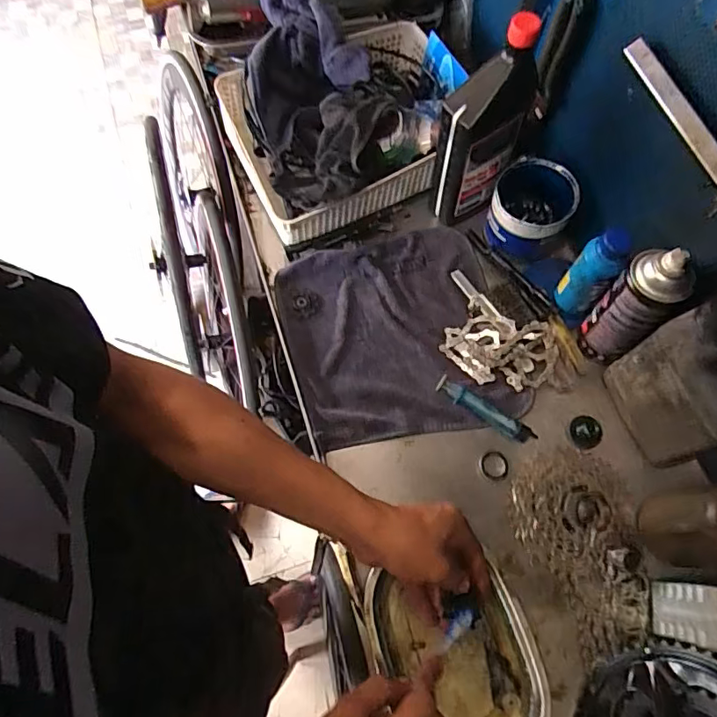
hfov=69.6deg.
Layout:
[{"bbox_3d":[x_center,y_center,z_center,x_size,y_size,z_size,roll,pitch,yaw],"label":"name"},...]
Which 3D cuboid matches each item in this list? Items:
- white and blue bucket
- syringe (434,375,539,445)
[{"bbox_3d":[0.227,-0.193,0.689,0.096,0.097,0.101,0,68,0],"label":"white and blue bucket"},{"bbox_3d":[0.152,0.064,0.622,0.127,0.020,0.025,33,71,12],"label":"syringe"}]

